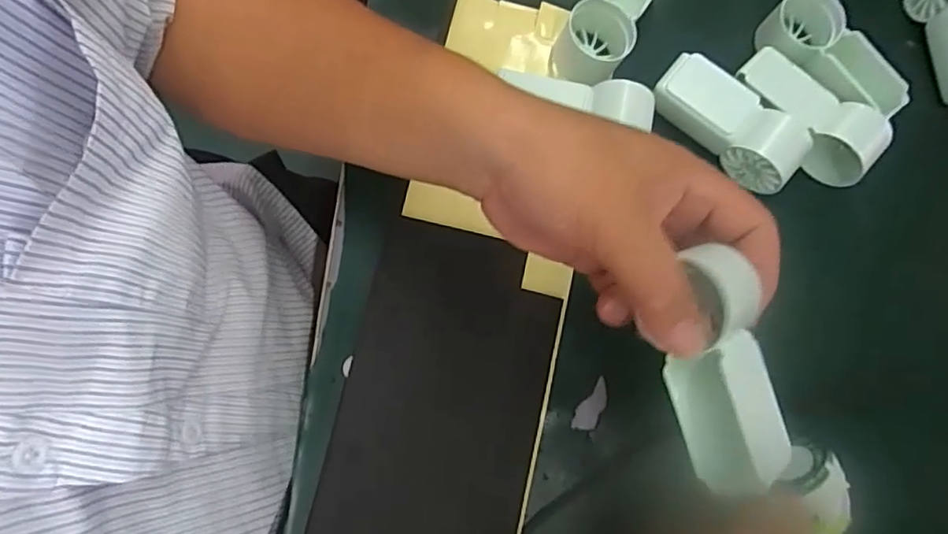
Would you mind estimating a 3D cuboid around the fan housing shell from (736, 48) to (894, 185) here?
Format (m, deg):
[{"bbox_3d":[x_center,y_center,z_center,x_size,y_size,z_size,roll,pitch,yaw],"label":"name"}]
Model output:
[{"bbox_3d":[0.200,-0.091,0.368,0.094,0.041,0.043,39,79,1],"label":"fan housing shell"}]

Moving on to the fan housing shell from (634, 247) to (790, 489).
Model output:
[{"bbox_3d":[0.098,0.040,0.231,0.042,0.022,0.092,-3,85,-1],"label":"fan housing shell"}]

